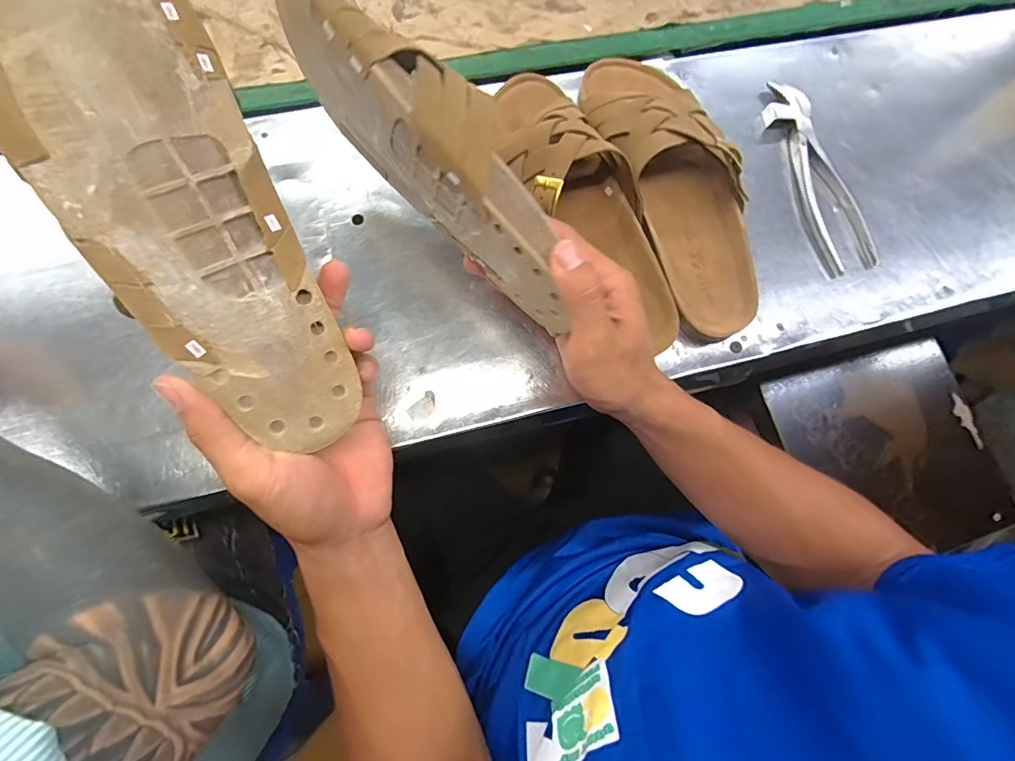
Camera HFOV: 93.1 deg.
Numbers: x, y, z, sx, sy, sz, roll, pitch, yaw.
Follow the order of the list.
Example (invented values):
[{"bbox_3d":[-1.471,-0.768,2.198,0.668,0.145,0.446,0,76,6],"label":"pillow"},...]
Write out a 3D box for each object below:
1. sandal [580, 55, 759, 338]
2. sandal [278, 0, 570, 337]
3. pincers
[{"bbox_3d":[0.143,-0.168,0.398,0.094,0.060,0.260,-21,85,-6],"label":"sandal"},{"bbox_3d":[-0.038,-0.149,0.321,0.051,0.086,0.247,-44,96,-14],"label":"sandal"},{"bbox_3d":[0.282,-0.187,0.442,0.054,0.014,0.185,-18,83,-5],"label":"pincers"}]

